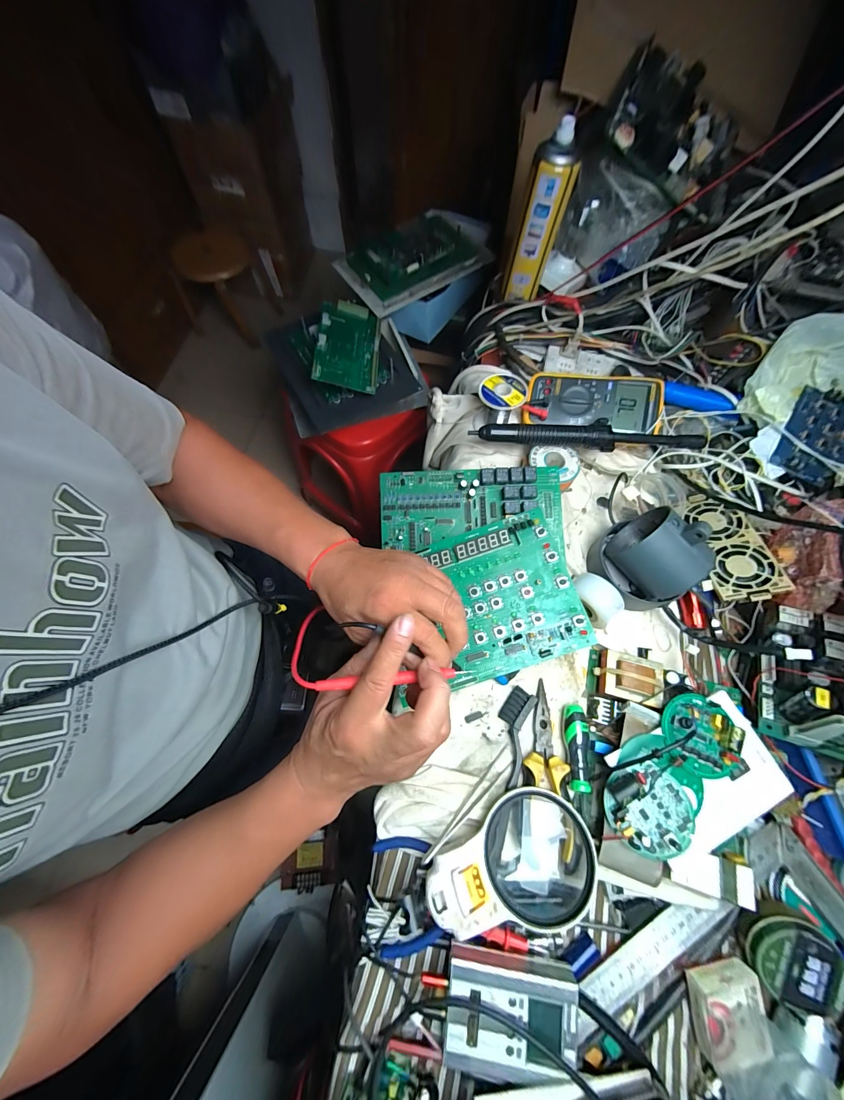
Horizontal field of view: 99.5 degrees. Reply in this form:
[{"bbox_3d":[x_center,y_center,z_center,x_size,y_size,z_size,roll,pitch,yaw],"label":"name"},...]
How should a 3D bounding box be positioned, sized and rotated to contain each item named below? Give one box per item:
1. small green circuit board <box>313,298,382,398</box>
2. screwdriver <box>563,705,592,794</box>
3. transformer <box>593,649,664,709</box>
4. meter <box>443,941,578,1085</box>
[{"bbox_3d":[-0.145,-0.401,0.705,0.118,0.021,0.199,7,73,-17],"label":"small green circuit board"},{"bbox_3d":[0.160,0.202,0.367,0.021,0.022,0.077,7,69,1],"label":"screwdriver"},{"bbox_3d":[0.224,0.138,0.388,0.058,0.033,0.049,14,70,4],"label":"transformer"},{"bbox_3d":[0.072,0.379,0.292,0.102,0.024,0.067,8,69,2],"label":"meter"}]

